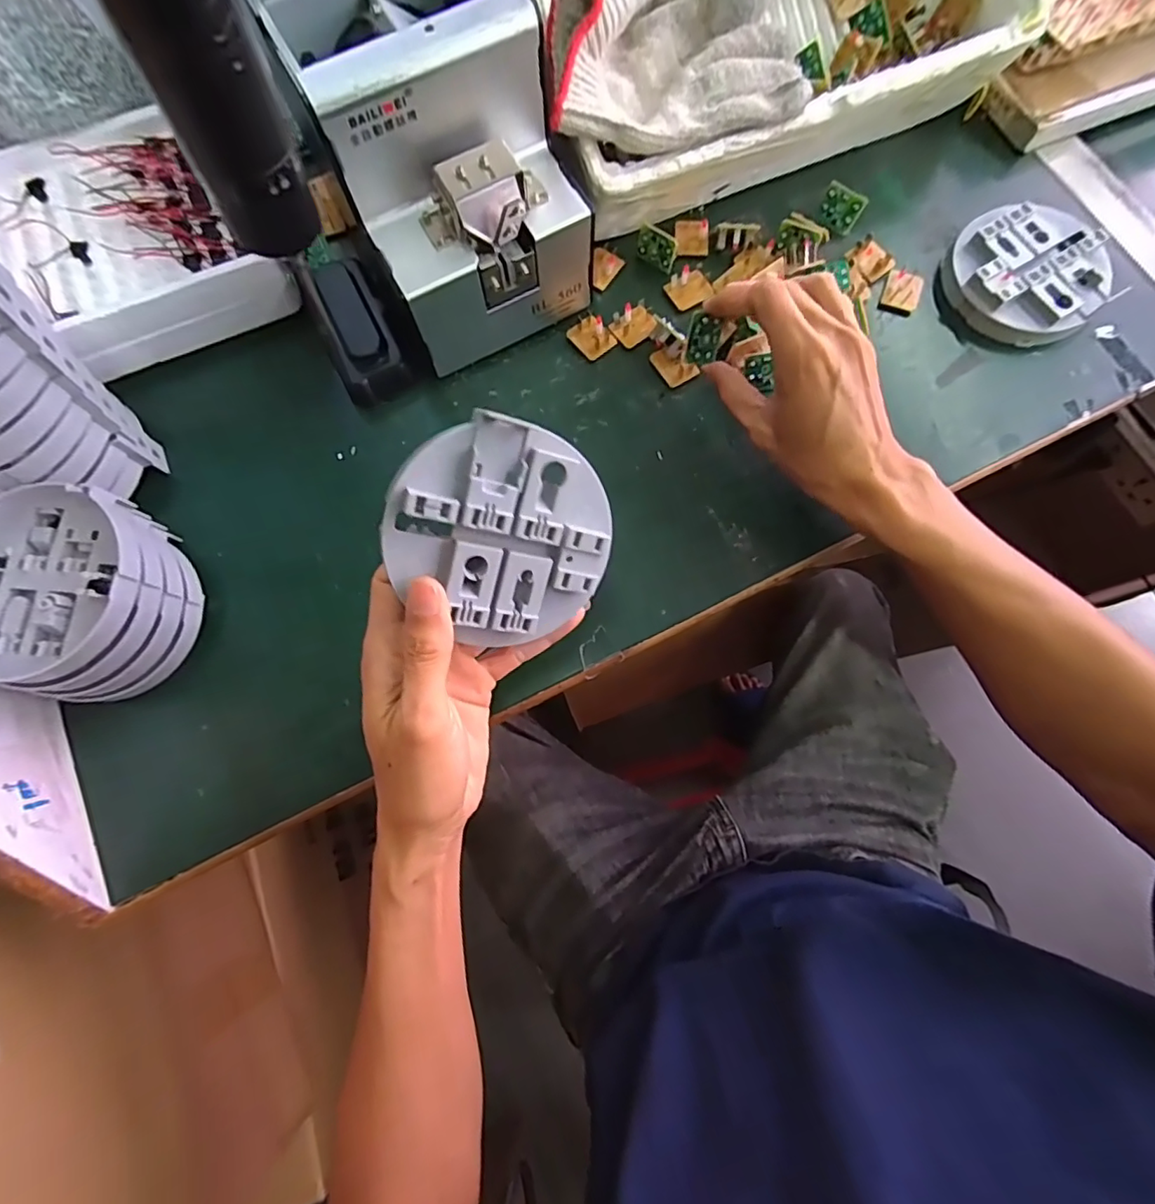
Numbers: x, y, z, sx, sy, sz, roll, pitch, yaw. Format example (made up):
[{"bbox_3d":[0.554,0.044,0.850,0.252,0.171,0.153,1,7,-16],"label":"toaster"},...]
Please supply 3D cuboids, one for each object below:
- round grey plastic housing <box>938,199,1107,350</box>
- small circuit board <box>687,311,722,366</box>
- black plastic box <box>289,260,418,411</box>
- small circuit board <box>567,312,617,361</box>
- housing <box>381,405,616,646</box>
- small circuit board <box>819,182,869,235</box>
[{"bbox_3d":[0.314,-0.228,0.389,0.100,0.031,0.089,-8,76,-1],"label":"round grey plastic housing"},{"bbox_3d":[0.078,-0.162,0.341,0.021,0.029,0.004,-11,37,-15],"label":"small circuit board"},{"bbox_3d":[-0.156,-0.194,0.392,0.044,0.029,0.106,-23,77,-5],"label":"black plastic box"},{"bbox_3d":[0.010,-0.189,0.394,0.025,0.007,0.030,-38,83,6],"label":"small circuit board"},{"bbox_3d":[-0.034,-0.030,0.252,0.099,0.023,0.097,-5,107,-17],"label":"housing"},{"bbox_3d":[0.194,-0.291,0.408,0.031,0.025,0.005,36,48,9],"label":"small circuit board"}]

